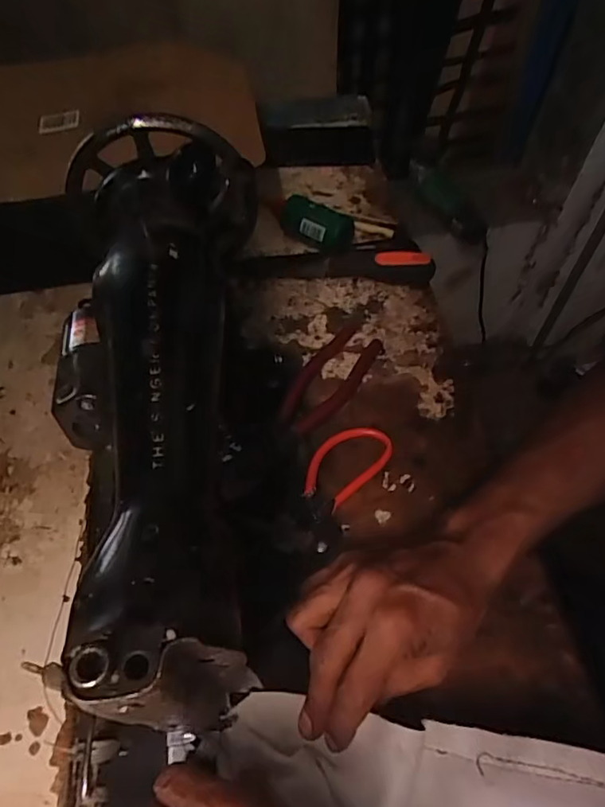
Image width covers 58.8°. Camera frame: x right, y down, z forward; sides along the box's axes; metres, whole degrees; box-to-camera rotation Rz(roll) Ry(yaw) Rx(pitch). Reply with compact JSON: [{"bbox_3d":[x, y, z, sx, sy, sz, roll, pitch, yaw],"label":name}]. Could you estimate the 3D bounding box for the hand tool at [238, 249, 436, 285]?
[{"bbox_3d":[0.035,-0.140,0.543,0.190,0.030,0.030,-1,56,0],"label":"hand tool"}]

